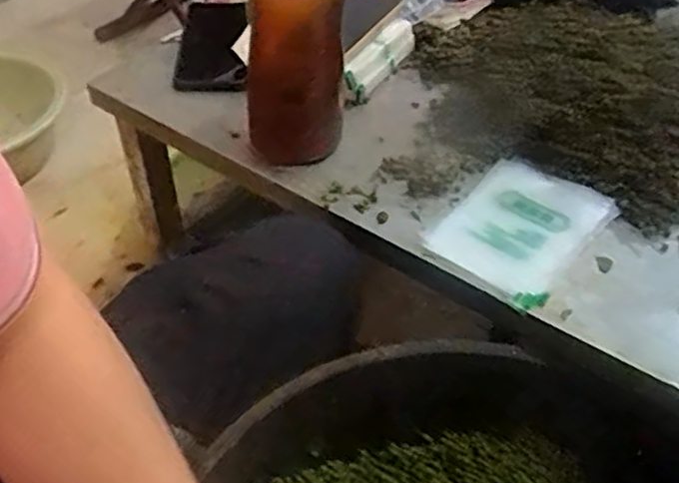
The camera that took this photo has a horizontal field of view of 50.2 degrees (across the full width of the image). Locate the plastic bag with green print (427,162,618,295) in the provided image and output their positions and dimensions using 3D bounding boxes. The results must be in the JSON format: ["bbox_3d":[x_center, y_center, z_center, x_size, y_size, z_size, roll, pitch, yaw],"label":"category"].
[{"bbox_3d":[0.147,-0.014,0.606,0.109,0.011,0.140,33,52,29],"label":"plastic bag with green print"}]

